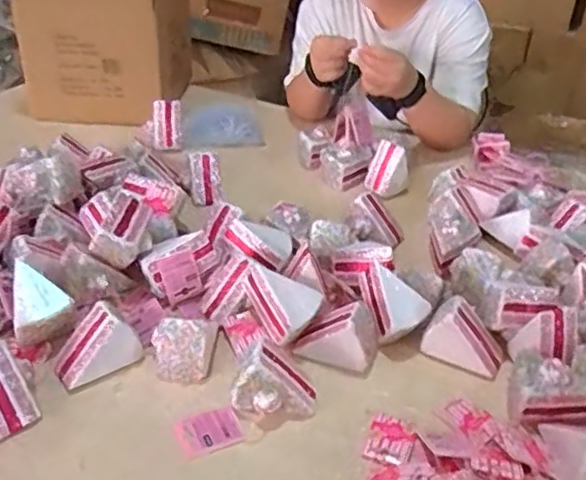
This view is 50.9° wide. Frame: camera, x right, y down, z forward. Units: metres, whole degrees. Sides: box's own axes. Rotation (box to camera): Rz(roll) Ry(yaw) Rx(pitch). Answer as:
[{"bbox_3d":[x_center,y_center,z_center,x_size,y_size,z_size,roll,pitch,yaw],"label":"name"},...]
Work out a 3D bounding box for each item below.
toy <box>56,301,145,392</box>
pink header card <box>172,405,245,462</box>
[{"bbox_3d":[-0.218,0.113,0.685,0.091,0.062,0.053,-18,39,-30],"label":"toy"},{"bbox_3d":[-0.085,0.193,0.620,0.063,0.004,0.044,-14,37,-25],"label":"pink header card"}]

